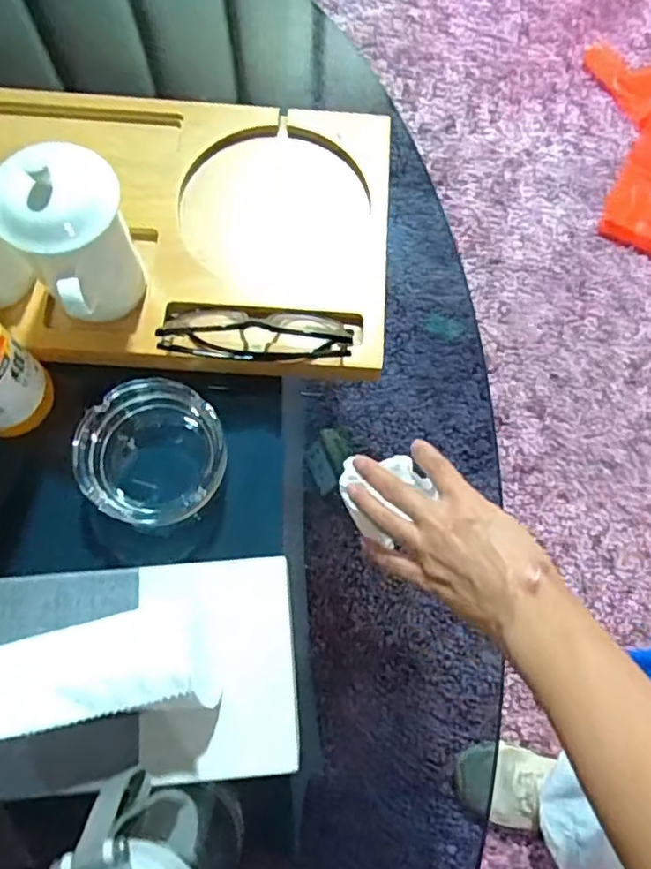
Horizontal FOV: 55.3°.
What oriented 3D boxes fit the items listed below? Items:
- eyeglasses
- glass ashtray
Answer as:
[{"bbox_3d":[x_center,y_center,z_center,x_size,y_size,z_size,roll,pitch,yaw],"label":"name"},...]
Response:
[{"bbox_3d":[-0.049,-0.078,0.466,0.147,0.033,0.042,5,74,-1],"label":"eyeglasses"},{"bbox_3d":[-0.130,0.016,0.471,0.105,0.046,0.098,1,74,-2],"label":"glass ashtray"}]

